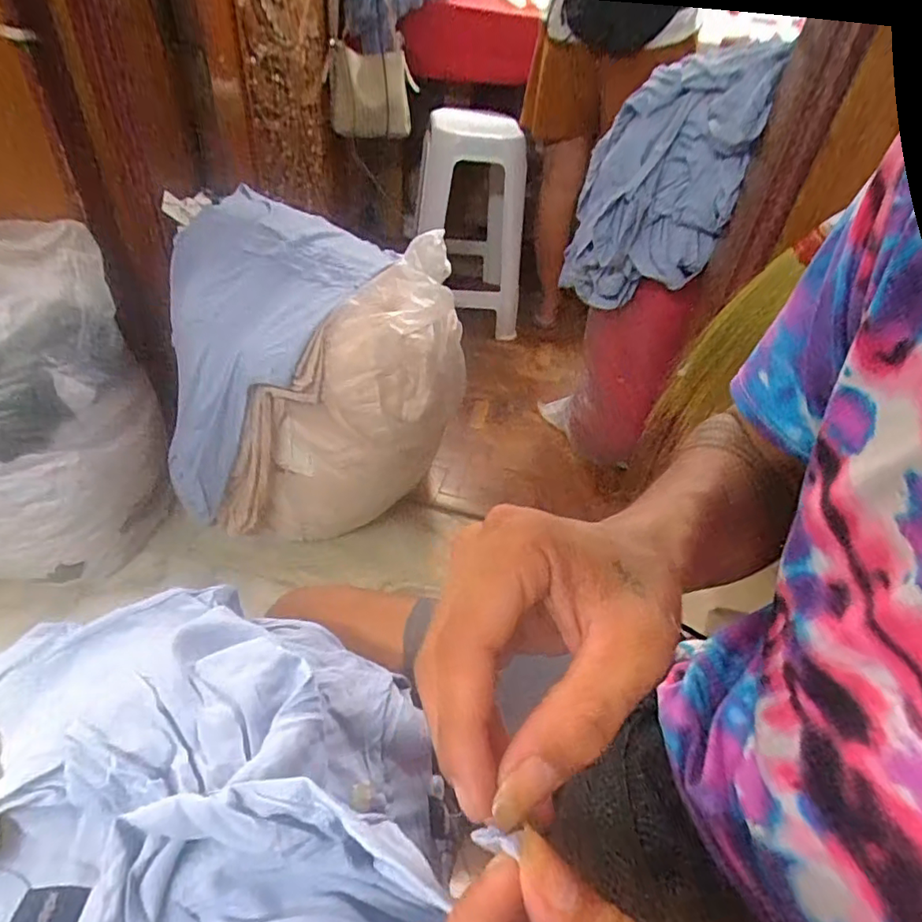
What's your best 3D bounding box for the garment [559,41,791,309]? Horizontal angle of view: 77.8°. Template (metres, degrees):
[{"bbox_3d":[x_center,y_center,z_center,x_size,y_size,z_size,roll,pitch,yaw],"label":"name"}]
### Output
[{"bbox_3d":[0.335,-0.481,1.026,0.160,0.450,0.330,2,42,-6],"label":"garment"}]

